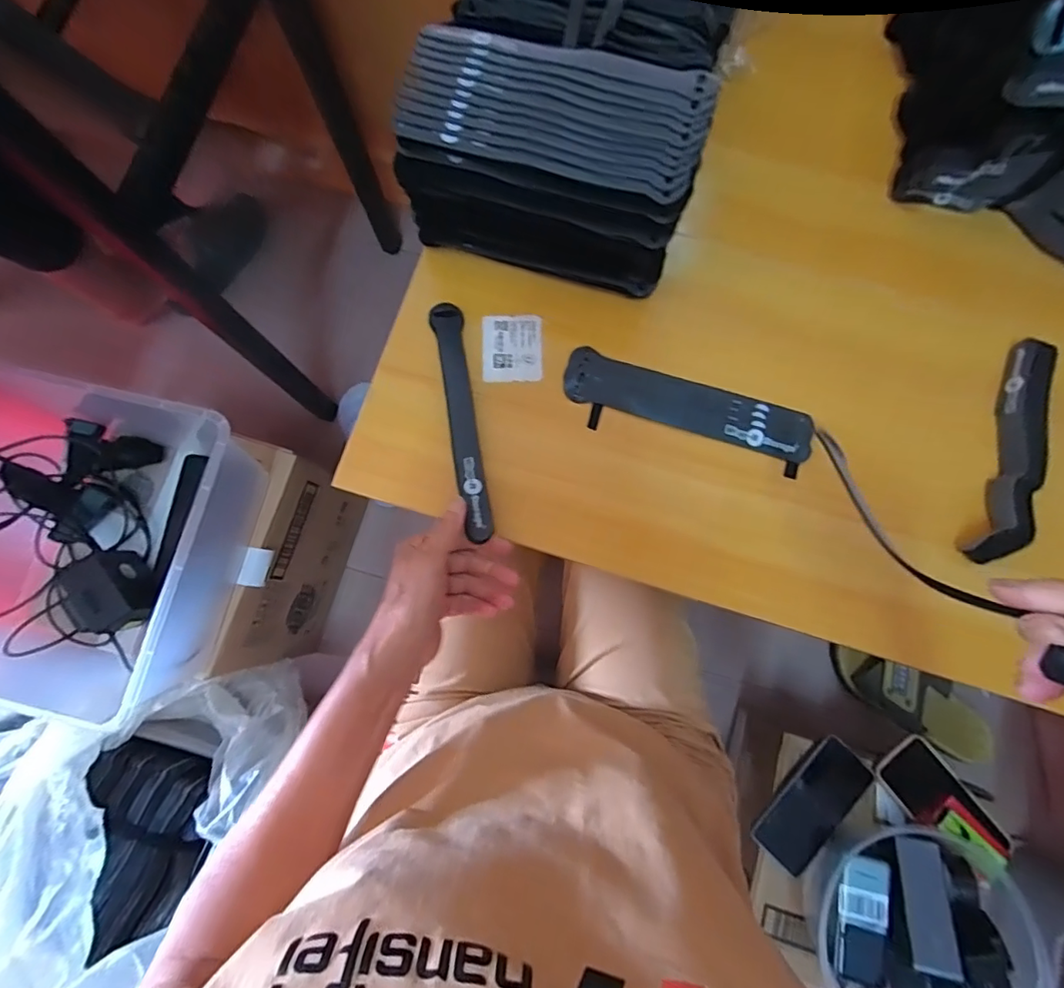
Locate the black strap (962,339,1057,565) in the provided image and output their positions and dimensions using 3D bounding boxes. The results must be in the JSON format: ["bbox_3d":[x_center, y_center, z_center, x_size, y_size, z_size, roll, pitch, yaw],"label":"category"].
[{"bbox_3d":[0.375,-0.033,0.409,0.034,0.028,0.187,21,81,4],"label":"black strap"}]

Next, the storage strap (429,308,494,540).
[{"bbox_3d":[-0.056,-0.063,0.421,0.023,0.016,0.197,-10,76,-1],"label":"storage strap"}]

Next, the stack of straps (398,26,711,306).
[{"bbox_3d":[0.015,-0.240,0.397,0.202,0.117,0.129,14,80,3],"label":"stack of straps"}]

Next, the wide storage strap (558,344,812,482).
[{"bbox_3d":[0.124,-0.067,0.427,0.198,0.009,0.053,18,81,4],"label":"wide storage strap"}]

